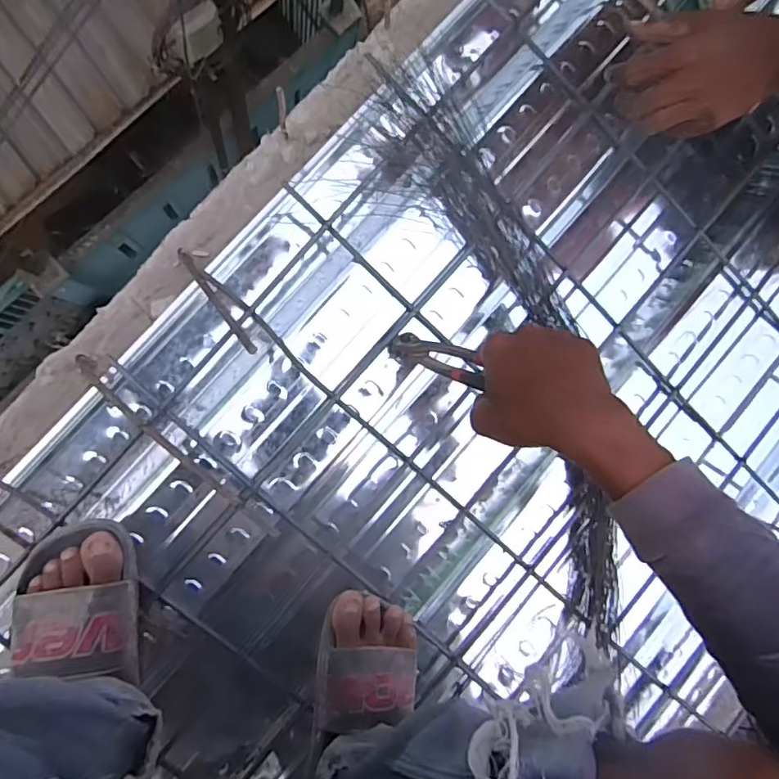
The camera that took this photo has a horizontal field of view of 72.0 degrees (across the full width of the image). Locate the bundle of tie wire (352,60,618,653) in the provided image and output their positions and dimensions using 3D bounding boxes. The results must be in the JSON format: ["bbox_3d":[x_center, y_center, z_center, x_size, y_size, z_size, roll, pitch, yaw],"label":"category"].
[{"bbox_3d":[0.153,-0.025,0.631,0.138,0.063,0.667,-22,97,-8],"label":"bundle of tie wire"}]

